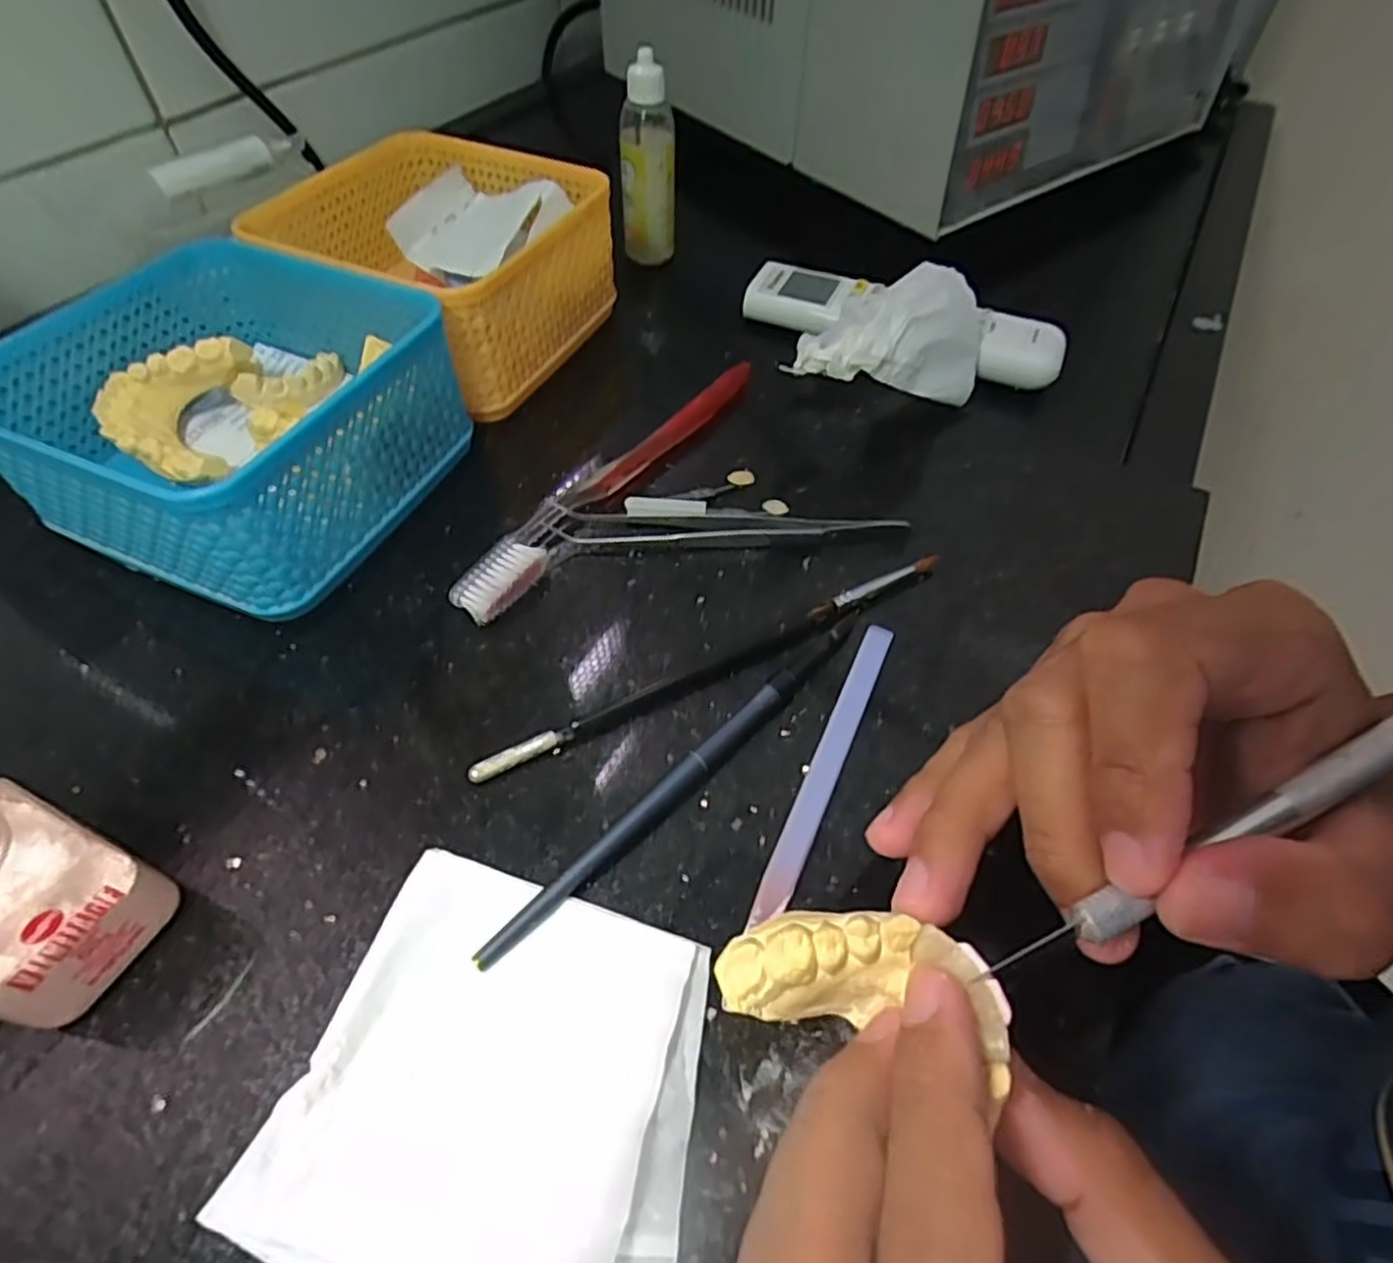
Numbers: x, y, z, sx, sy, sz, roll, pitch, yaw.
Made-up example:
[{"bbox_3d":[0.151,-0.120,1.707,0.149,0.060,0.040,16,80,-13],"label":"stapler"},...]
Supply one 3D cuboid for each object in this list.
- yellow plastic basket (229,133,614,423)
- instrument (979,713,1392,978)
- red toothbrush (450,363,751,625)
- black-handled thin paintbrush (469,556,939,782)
[{"bbox_3d":[-0.123,-0.181,0.352,0.132,0.061,0.126,21,56,14],"label":"yellow plastic basket"},{"bbox_3d":[0.114,0.033,0.138,0.133,0.004,0.008,-26,57,-8],"label":"instrument"},{"bbox_3d":[-0.034,-0.068,0.305,0.021,0.014,0.181,29,58,19],"label":"red toothbrush"},{"bbox_3d":[0.011,0.009,0.253,0.186,0.007,0.007,-24,57,-18],"label":"black-handled thin paintbrush"}]

